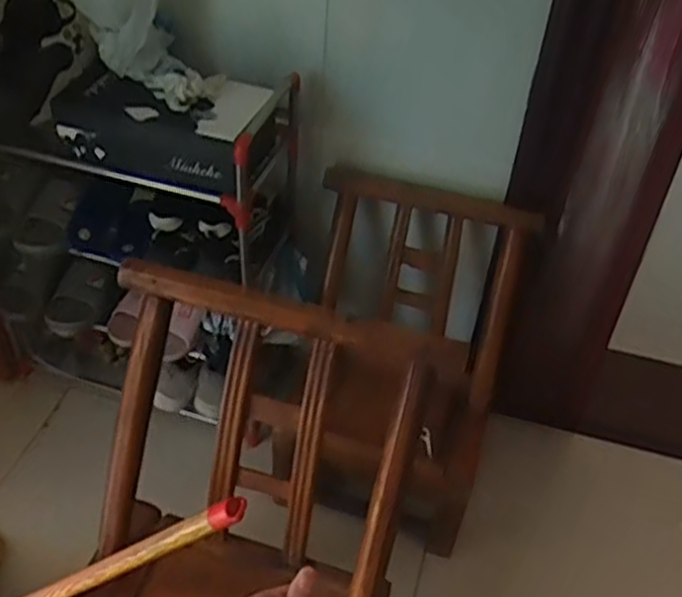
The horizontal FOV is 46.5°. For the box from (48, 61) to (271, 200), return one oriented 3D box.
[{"bbox_3d":[-0.287,-0.285,1.303,0.336,0.141,0.147,17,45,13],"label":"box"}]

